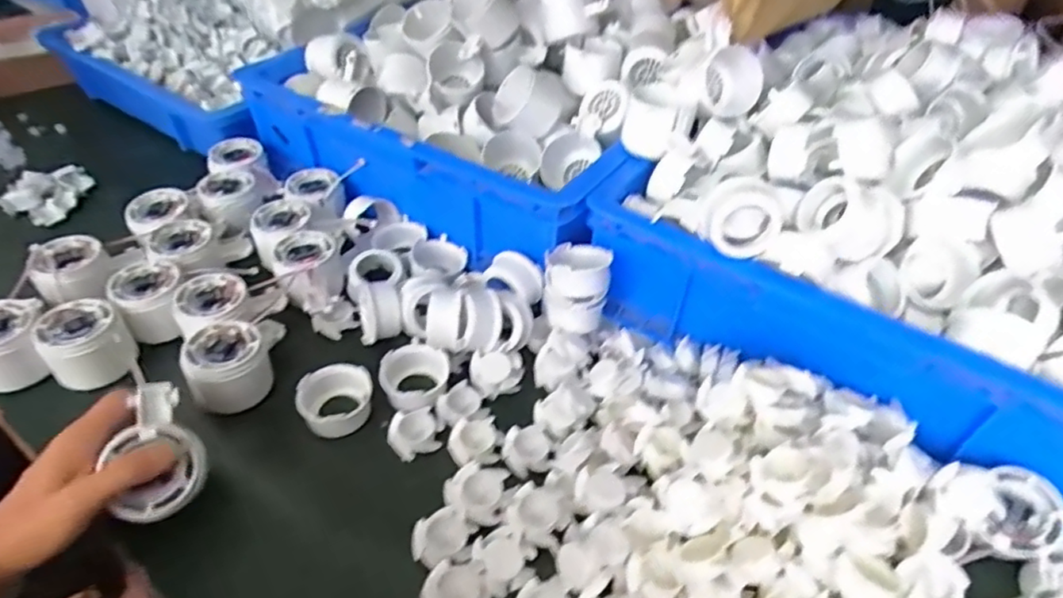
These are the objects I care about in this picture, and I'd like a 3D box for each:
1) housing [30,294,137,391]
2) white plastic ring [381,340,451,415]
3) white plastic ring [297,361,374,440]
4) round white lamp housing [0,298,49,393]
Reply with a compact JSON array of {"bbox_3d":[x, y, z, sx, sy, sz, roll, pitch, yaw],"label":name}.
[{"bbox_3d":[-0.354,0.036,0.488,0.056,0.047,0.054,-29,52,-29],"label":"housing"},{"bbox_3d":[-0.095,0.063,0.496,0.050,0.024,0.059,3,44,1],"label":"white plastic ring"},{"bbox_3d":[-0.152,0.078,0.479,0.054,0.033,0.049,-18,47,-20],"label":"white plastic ring"},{"bbox_3d":[-0.412,0.033,0.483,0.052,0.052,0.056,1,44,-1],"label":"round white lamp housing"}]

